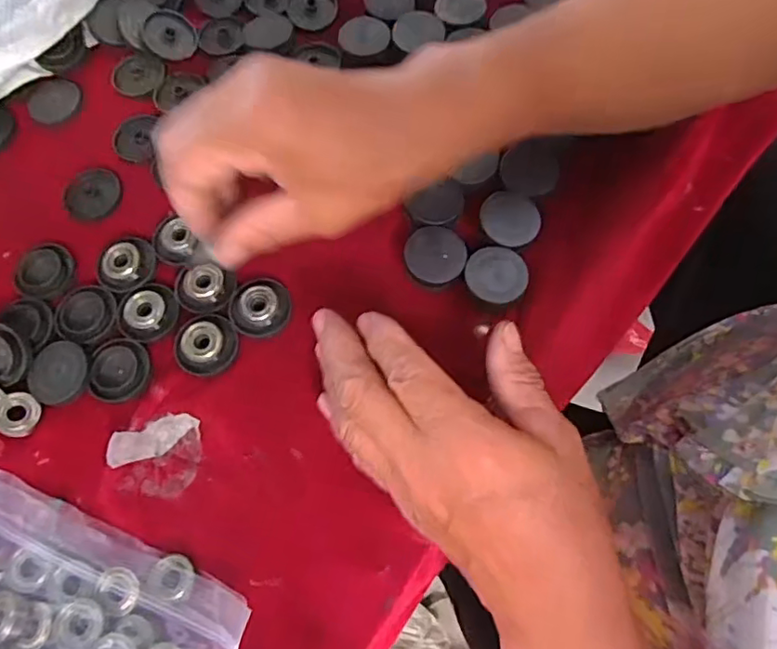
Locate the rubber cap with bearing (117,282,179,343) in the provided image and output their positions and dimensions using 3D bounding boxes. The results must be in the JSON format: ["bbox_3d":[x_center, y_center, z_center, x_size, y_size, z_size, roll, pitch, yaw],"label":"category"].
[{"bbox_3d":[-0.132,-0.007,0.311,0.030,0.012,0.031,-1,70,2],"label":"rubber cap with bearing"}]

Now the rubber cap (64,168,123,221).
[{"bbox_3d":[-0.178,-0.080,0.343,0.031,0.009,0.034,-1,70,2],"label":"rubber cap"}]

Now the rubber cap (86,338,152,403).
[{"bbox_3d":[-0.141,0.024,0.302,0.029,0.005,0.033,-1,70,1],"label":"rubber cap"}]

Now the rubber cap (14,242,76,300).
[{"bbox_3d":[-0.193,-0.031,0.325,0.032,0.005,0.034,-1,70,2],"label":"rubber cap"}]

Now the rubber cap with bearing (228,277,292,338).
[{"bbox_3d":[-0.070,-0.010,0.310,0.031,0.014,0.033,-1,70,2],"label":"rubber cap with bearing"}]

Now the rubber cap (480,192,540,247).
[{"bbox_3d":[0.067,-0.058,0.312,0.032,0.004,0.032,11,71,6],"label":"rubber cap"}]

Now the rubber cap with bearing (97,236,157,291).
[{"bbox_3d":[-0.148,-0.034,0.322,0.029,0.012,0.032,23,72,10],"label":"rubber cap with bearing"}]

